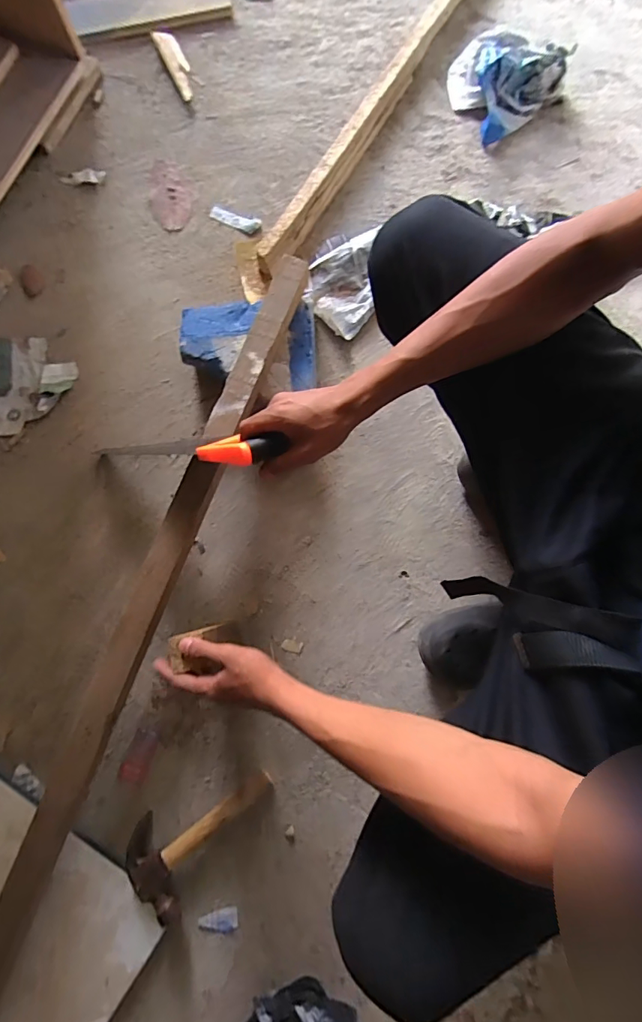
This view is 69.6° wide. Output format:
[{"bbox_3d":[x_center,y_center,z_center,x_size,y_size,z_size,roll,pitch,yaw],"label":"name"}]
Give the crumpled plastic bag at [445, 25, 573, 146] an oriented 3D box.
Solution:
[{"bbox_3d":[0.337,-0.822,0.848,0.220,0.068,0.208,-36,81,-7],"label":"crumpled plastic bag"}]

